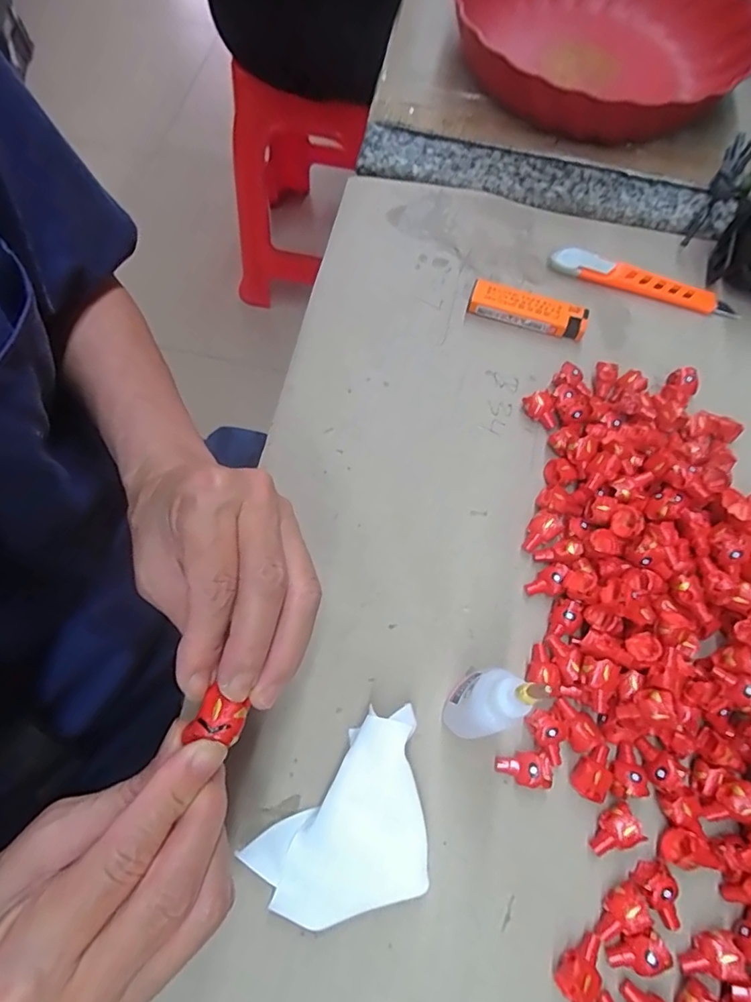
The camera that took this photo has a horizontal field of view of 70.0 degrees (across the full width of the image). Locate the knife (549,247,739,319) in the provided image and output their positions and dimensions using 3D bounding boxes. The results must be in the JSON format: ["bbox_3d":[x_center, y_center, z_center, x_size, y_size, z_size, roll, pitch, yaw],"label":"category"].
[{"bbox_3d":[0.195,-0.158,0.386,0.136,0.013,0.019,21,68,6],"label":"knife"}]

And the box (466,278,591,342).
[{"bbox_3d":[0.105,-0.131,0.370,0.080,0.017,0.018,16,67,4],"label":"box"}]

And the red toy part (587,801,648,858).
[{"bbox_3d":[0.112,0.156,0.253,0.023,0.013,0.018,-25,70,-13],"label":"red toy part"}]

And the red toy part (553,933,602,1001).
[{"bbox_3d":[0.090,0.202,0.231,0.017,0.015,0.026,36,70,12],"label":"red toy part"}]

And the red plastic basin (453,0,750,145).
[{"bbox_3d":[0.181,-0.380,0.448,0.231,0.065,0.242,1,67,-2],"label":"red plastic basin"}]

